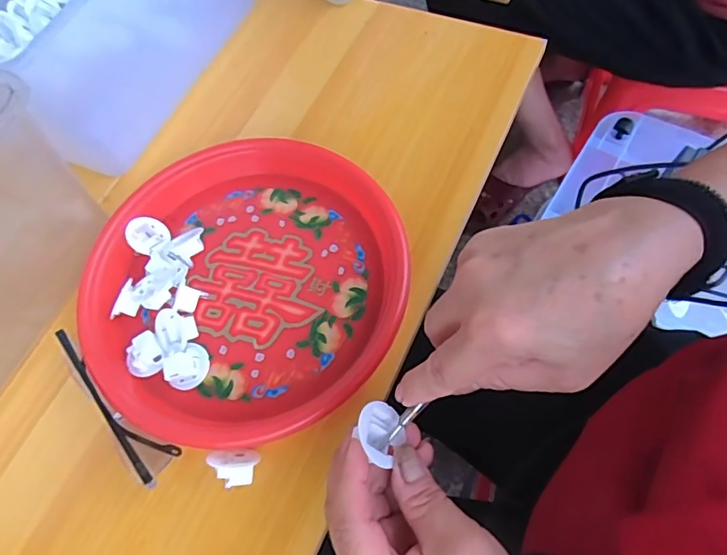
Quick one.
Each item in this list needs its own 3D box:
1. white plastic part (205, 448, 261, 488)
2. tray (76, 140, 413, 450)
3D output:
[{"bbox_3d":[-0.083,0.121,0.321,0.031,0.026,0.023,11,66,12],"label":"white plastic part"},{"bbox_3d":[-0.083,-0.002,0.378,0.243,0.025,0.220,-39,66,-12],"label":"tray"}]

